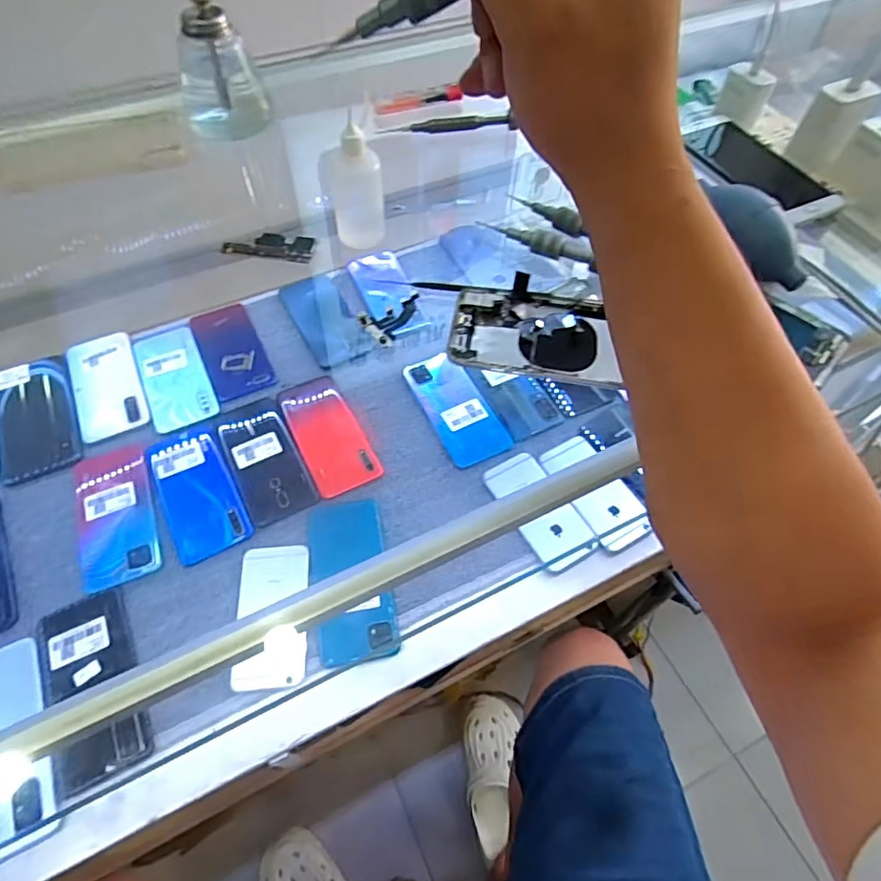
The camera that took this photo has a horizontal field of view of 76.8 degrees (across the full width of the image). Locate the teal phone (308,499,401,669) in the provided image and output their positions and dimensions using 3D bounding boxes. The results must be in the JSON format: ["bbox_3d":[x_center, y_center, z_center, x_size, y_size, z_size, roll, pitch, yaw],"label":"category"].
[{"bbox_3d":[-0.090,0.134,0.558,0.075,0.005,0.163,-10,59,-7],"label":"teal phone"}]

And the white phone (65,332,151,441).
[{"bbox_3d":[-0.406,-0.072,0.676,0.077,0.011,0.153,-21,61,-14],"label":"white phone"}]

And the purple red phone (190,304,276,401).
[{"bbox_3d":[-0.266,-0.118,0.711,0.071,0.010,0.145,-23,61,-15],"label":"purple red phone"}]

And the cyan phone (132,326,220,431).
[{"bbox_3d":[-0.326,-0.081,0.684,0.074,0.008,0.160,-21,61,-14],"label":"cyan phone"}]

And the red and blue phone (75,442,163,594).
[{"bbox_3d":[-0.342,0.074,0.588,0.073,0.008,0.165,-19,60,-13],"label":"red and blue phone"}]

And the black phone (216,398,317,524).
[{"bbox_3d":[-0.199,0.018,0.631,0.072,0.010,0.158,-24,62,-15],"label":"black phone"}]

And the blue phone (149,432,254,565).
[{"bbox_3d":[-0.266,0.052,0.604,0.075,0.008,0.156,-27,62,-17],"label":"blue phone"}]

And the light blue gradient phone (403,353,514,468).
[{"bbox_3d":[0.020,-0.043,0.674,0.075,0.011,0.154,-23,61,-15],"label":"light blue gradient phone"}]

